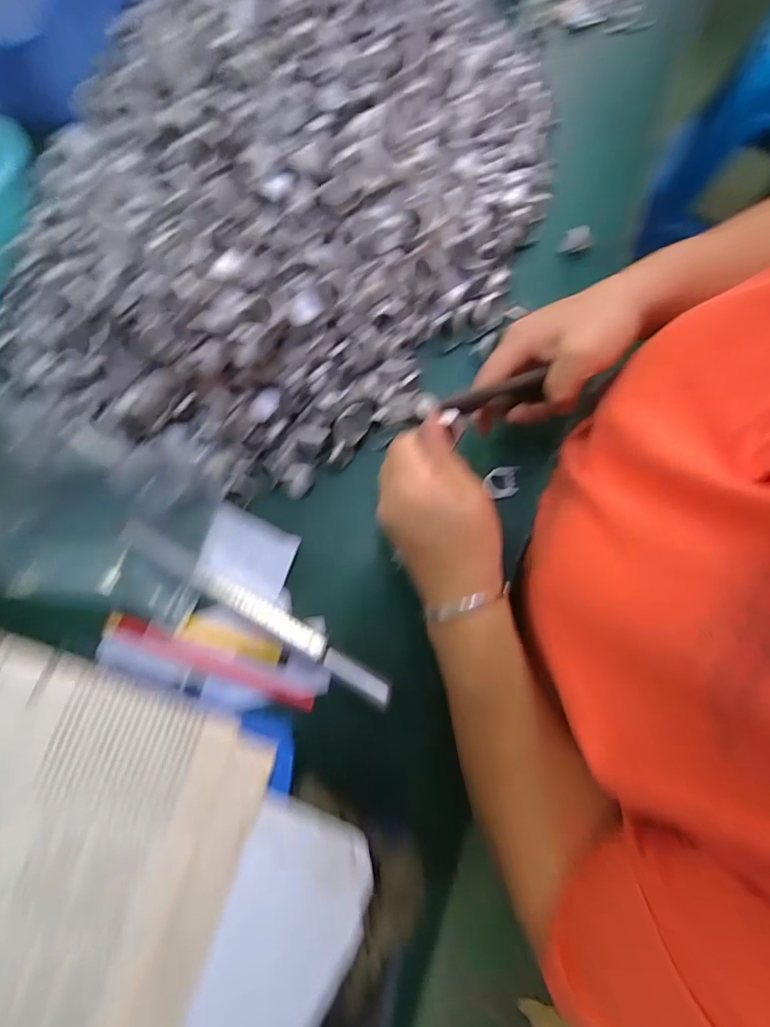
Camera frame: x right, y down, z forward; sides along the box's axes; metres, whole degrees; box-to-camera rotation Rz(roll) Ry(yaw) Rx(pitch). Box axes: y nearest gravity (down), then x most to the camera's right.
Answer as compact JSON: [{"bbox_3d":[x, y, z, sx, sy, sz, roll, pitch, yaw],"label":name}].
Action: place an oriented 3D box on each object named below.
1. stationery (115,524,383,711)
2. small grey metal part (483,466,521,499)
[{"bbox_3d":[-0.098,0.072,0.354,0.232,0.010,0.019,31,81,4],"label":"stationery"},{"bbox_3d":[0.097,-0.026,0.390,0.028,0.004,0.026,-3,80,-2],"label":"small grey metal part"}]

